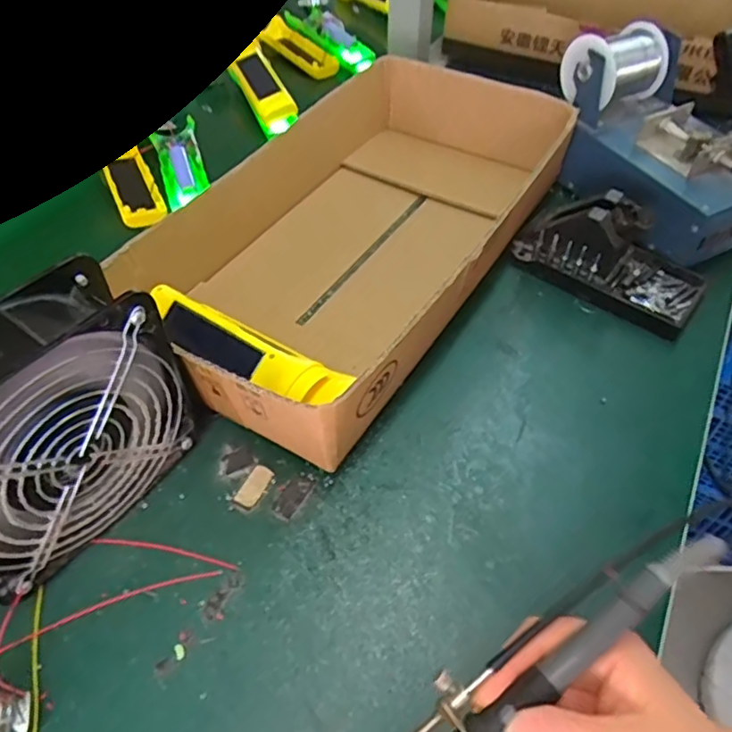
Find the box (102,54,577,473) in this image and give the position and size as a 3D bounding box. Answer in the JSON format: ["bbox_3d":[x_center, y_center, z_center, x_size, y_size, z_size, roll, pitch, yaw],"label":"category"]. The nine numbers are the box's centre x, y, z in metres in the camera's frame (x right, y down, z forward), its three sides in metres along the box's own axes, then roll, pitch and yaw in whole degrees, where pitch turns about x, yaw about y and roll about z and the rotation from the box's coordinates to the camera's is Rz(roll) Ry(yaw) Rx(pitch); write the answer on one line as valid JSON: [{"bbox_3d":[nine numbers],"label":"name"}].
[{"bbox_3d":[-0.008,-0.125,0.510,0.231,0.084,0.409,28,57,19],"label":"box"}]

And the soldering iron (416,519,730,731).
[{"bbox_3d":[0.072,0.134,0.263,0.209,0.032,0.031,-37,62,-6],"label":"soldering iron"}]

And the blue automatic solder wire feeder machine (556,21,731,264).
[{"bbox_3d":[0.276,-0.209,0.555,0.127,0.123,0.222,-17,55,-14],"label":"blue automatic solder wire feeder machine"}]

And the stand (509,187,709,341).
[{"bbox_3d":[0.216,-0.102,0.513,0.152,0.072,0.077,33,59,22],"label":"stand"}]

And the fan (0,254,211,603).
[{"bbox_3d":[-0.174,0.034,0.339,0.063,0.146,0.156,32,58,22],"label":"fan"}]

